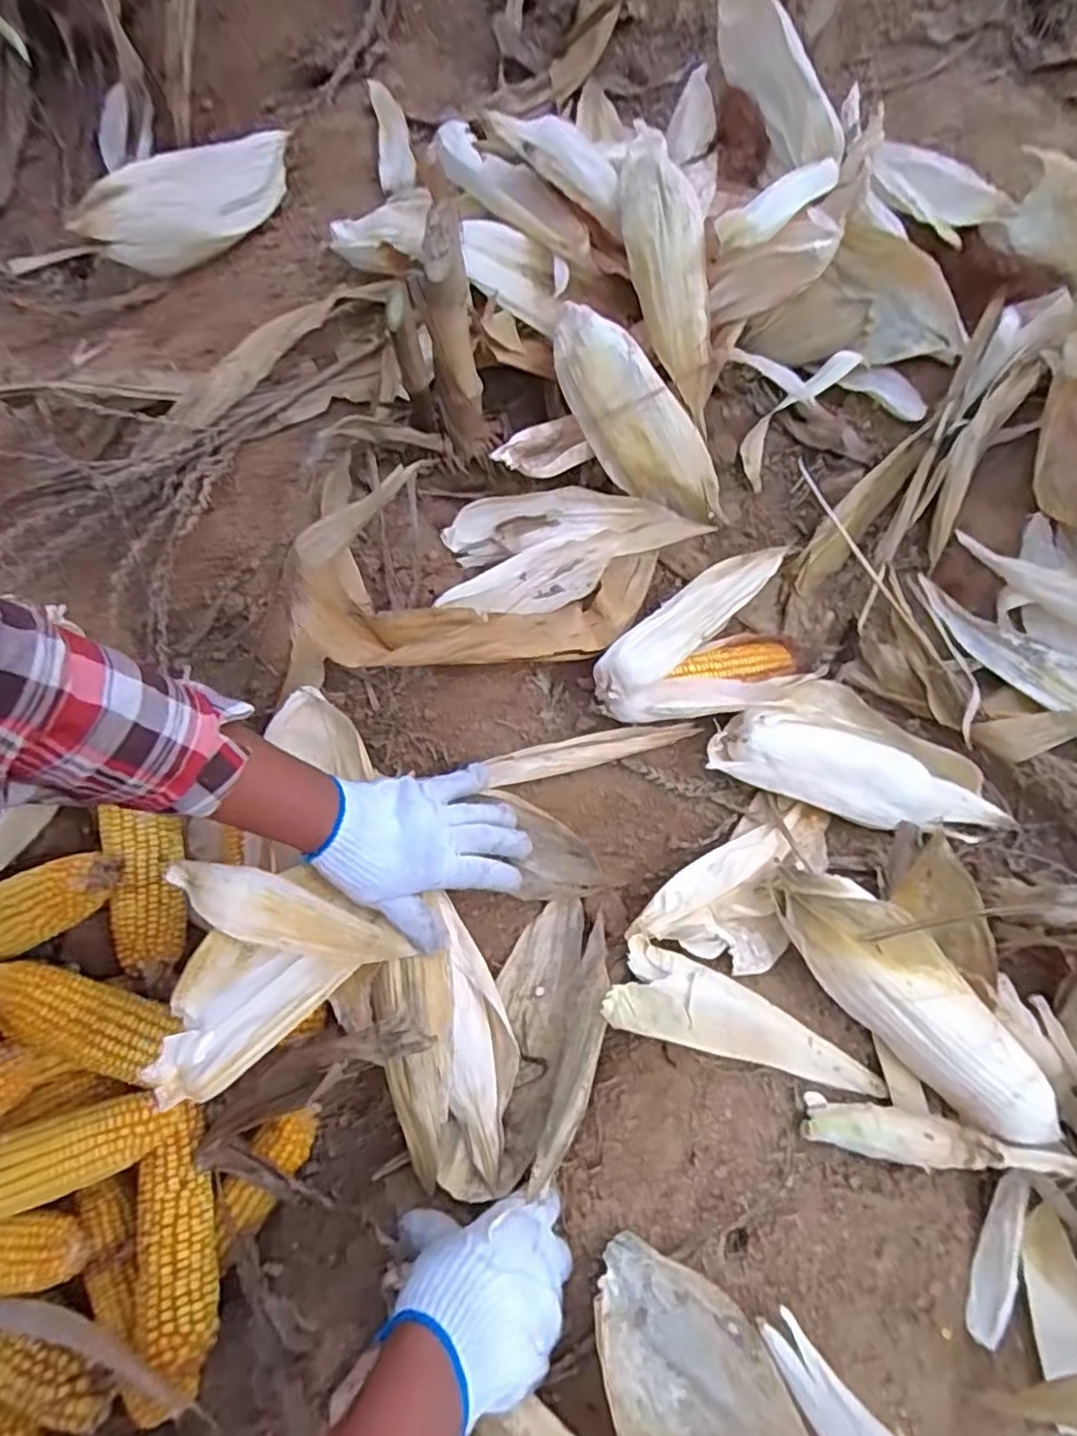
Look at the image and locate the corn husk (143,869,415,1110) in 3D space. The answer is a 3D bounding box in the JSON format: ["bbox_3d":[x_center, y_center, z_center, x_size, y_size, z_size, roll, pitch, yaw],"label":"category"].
[{"bbox_3d":[-0.174,0.146,0.442,0.122,0.137,0.111,-36,76,-11],"label":"corn husk"}]

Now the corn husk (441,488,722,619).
[{"bbox_3d":[0.020,-0.158,0.610,0.244,0.070,0.096,-22,73,-7],"label":"corn husk"}]

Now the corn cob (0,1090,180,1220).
[{"bbox_3d":[-0.324,0.291,0.456,0.157,0.041,0.048,-16,73,-5],"label":"corn cob"}]

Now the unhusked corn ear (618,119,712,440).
[{"bbox_3d":[0.113,-0.386,0.606,0.066,0.049,0.239,-15,101,-5],"label":"unhusked corn ear"}]

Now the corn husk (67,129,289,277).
[{"bbox_3d":[-0.347,-0.523,0.693,0.232,0.073,0.058,-41,77,-12],"label":"corn husk"}]

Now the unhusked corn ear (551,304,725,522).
[{"bbox_3d":[0.091,-0.252,0.614,0.233,0.047,0.072,42,73,-27],"label":"unhusked corn ear"}]

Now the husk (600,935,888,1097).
[{"bbox_3d":[0.157,0.231,0.515,0.217,0.026,0.062,24,73,-7],"label":"husk"}]

